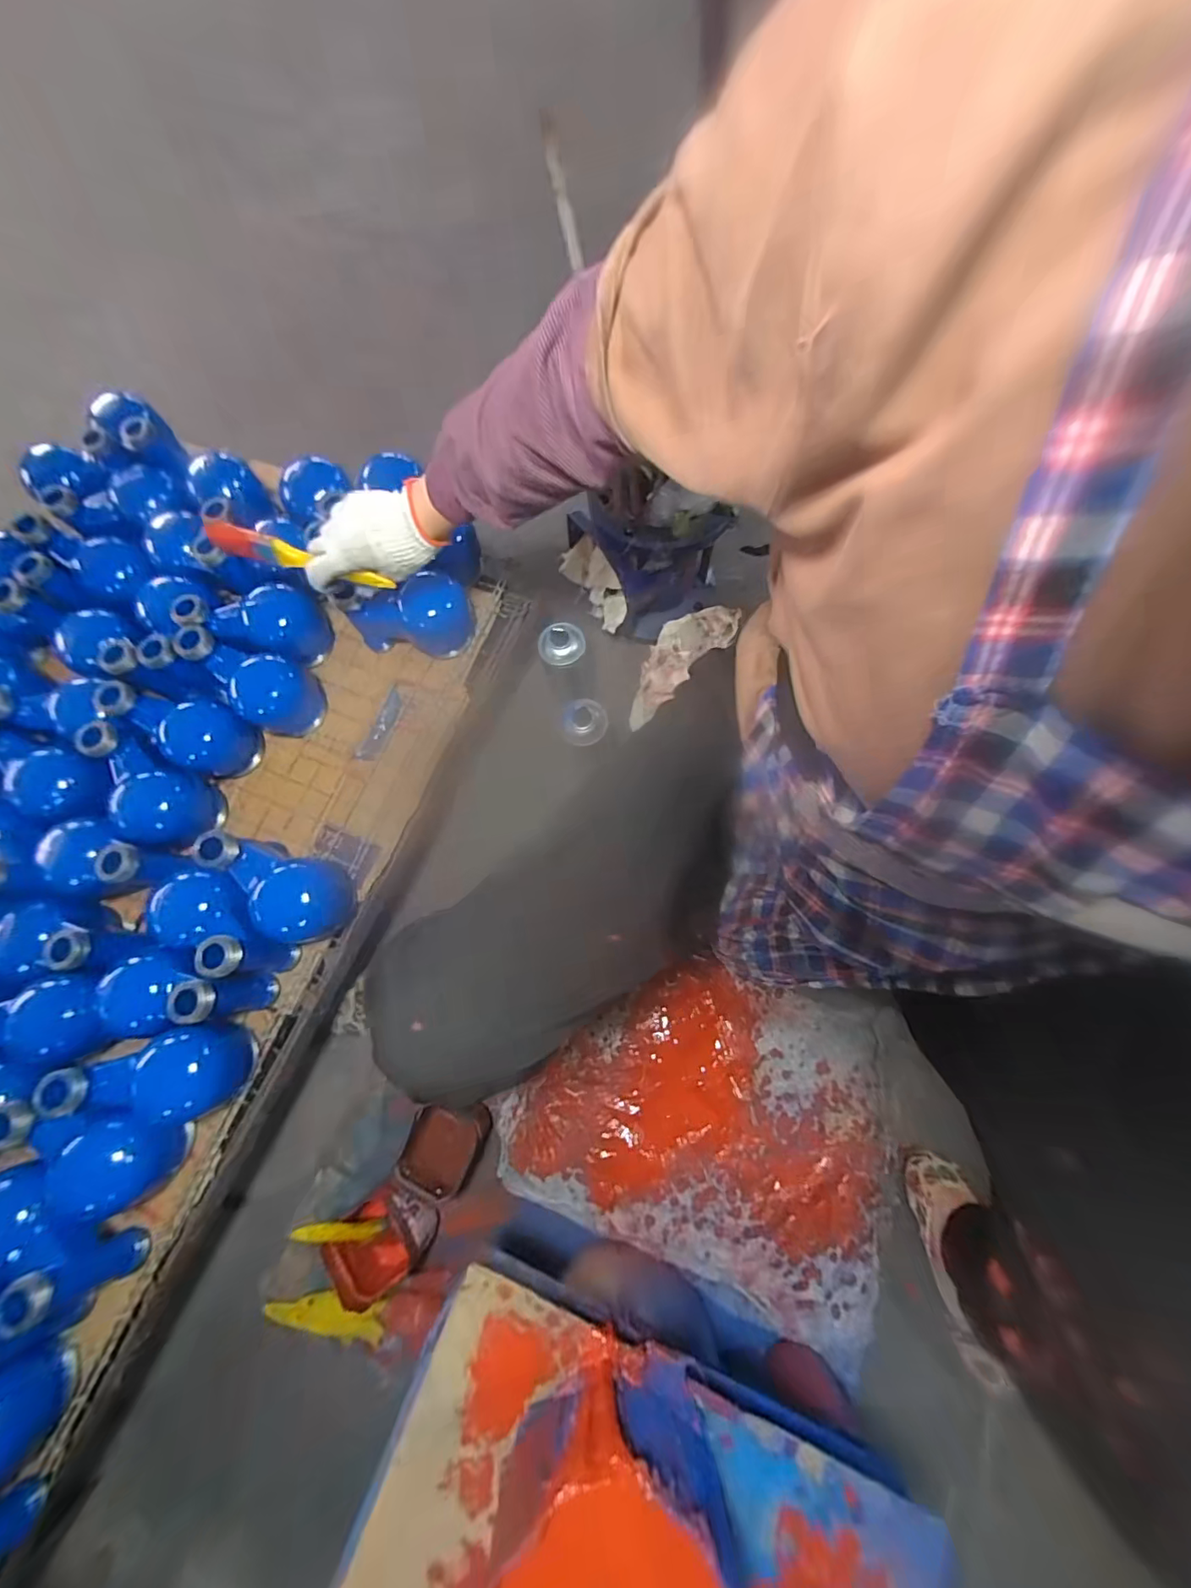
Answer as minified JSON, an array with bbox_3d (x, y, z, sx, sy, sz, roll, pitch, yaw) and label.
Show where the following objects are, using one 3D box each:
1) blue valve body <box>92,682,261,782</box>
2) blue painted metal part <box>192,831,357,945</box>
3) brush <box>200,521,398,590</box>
[{"bbox_3d":[-0.524,-0.084,0.652,0.170,0.076,0.085,26,72,-11],"label":"blue valve body"},{"bbox_3d":[-0.366,0.110,0.595,0.137,0.105,0.092,21,76,8],"label":"blue painted metal part"},{"bbox_3d":[-0.298,-0.236,0.525,0.172,0.030,0.017,14,71,-10],"label":"brush"}]

